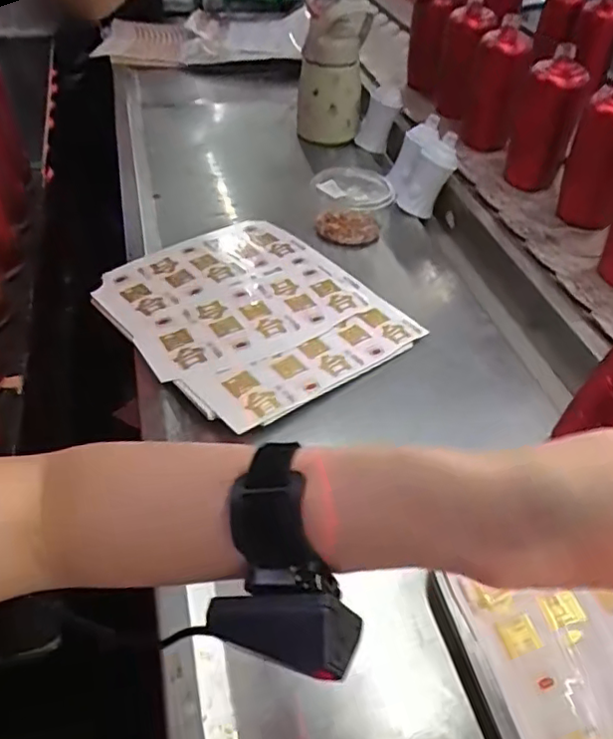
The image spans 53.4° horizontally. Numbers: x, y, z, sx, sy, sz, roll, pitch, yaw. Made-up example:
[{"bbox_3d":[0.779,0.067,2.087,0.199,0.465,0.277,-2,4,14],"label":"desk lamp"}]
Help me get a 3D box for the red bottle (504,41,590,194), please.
[{"bbox_3d":[0.346,-0.366,0.882,0.080,0.171,0.065,18,47,15],"label":"red bottle"}]

